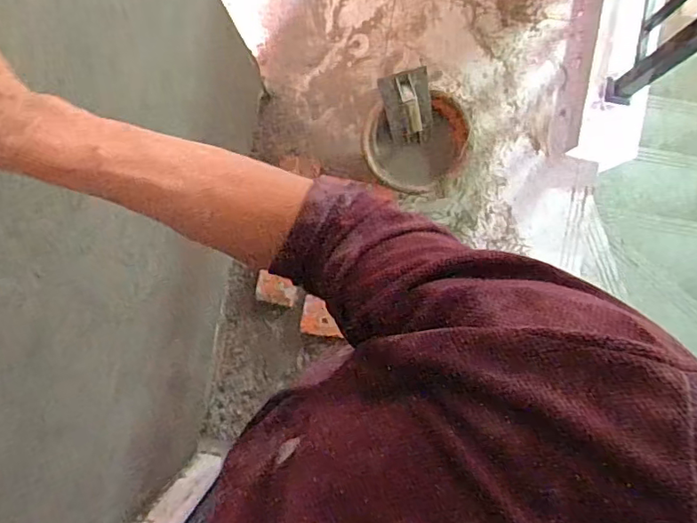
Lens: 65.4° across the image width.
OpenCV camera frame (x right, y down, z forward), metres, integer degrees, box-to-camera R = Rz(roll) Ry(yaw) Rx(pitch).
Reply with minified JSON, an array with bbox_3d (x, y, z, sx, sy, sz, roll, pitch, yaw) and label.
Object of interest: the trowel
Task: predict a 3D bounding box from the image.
[{"bbox_3d":[0.137,-0.361,1.276,0.108,0.060,0.183,11,131,28],"label":"trowel"}]

